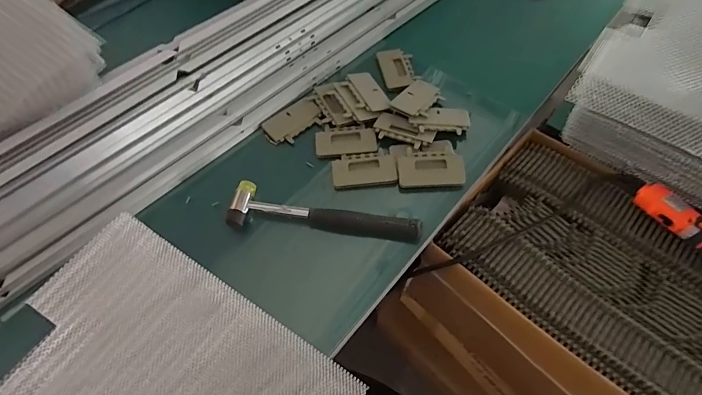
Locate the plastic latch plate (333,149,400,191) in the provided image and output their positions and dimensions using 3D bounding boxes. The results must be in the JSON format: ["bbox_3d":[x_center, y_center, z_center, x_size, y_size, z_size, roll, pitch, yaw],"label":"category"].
[{"bbox_3d":[0.018,-0.038,0.536,0.083,0.011,0.053,-7,59,-2],"label":"plastic latch plate"}]

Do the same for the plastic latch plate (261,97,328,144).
[{"bbox_3d":[-0.085,-0.111,0.583,0.087,0.010,0.054,-31,63,-15],"label":"plastic latch plate"}]

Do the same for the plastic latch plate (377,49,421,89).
[{"bbox_3d":[0.075,-0.207,0.632,0.054,0.004,0.086,-9,60,-3],"label":"plastic latch plate"}]

